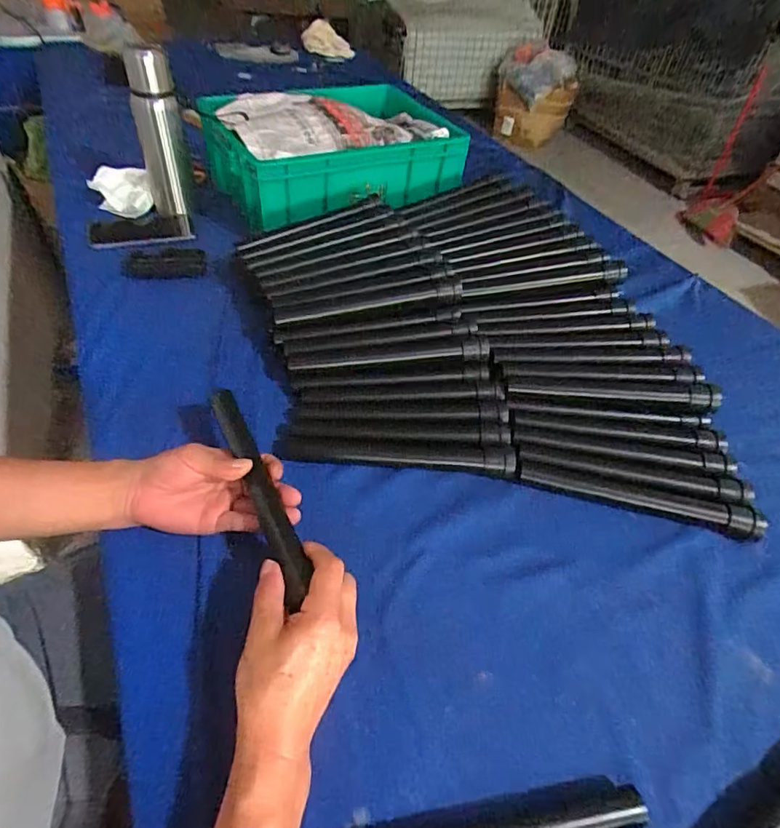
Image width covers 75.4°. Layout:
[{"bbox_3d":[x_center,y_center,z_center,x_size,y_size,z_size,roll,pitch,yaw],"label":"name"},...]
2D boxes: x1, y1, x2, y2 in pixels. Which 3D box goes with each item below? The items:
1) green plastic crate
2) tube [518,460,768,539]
[{"bbox_3d":[-0.089,-0.467,0.873,0.403,0.117,0.283,-25,54,-26],"label":"green plastic crate"},{"bbox_3d":[0.265,0.086,0.544,0.246,0.030,0.033,14,45,8],"label":"tube"}]

